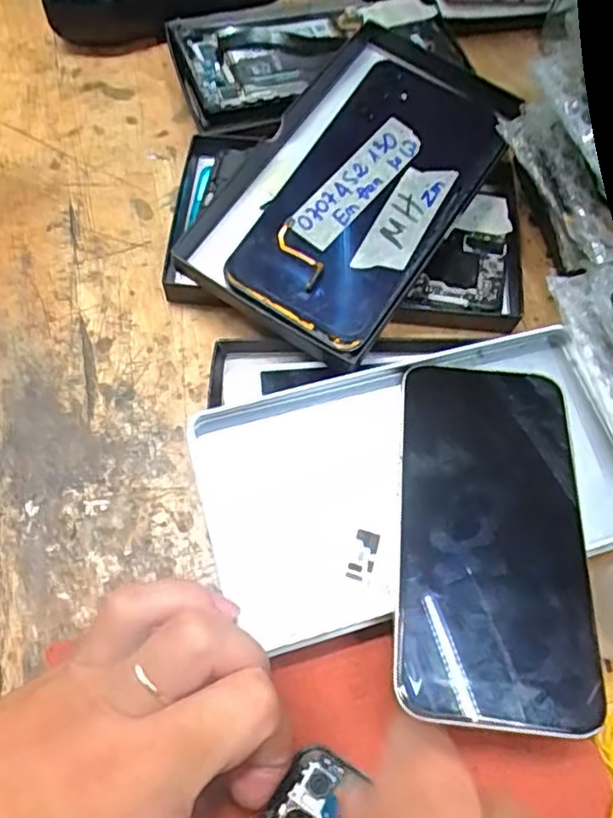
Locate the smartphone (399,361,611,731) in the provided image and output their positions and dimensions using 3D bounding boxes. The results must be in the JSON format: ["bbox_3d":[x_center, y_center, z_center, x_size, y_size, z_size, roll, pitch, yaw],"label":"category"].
[{"bbox_3d":[0.070,0.043,0.241,0.068,0.006,0.141,3,59,5],"label":"smartphone"}]

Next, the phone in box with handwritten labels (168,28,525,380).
[{"bbox_3d":[0.025,-0.109,0.306,0.101,0.030,0.162,31,69,11],"label":"phone in box with handwritten labels"}]

